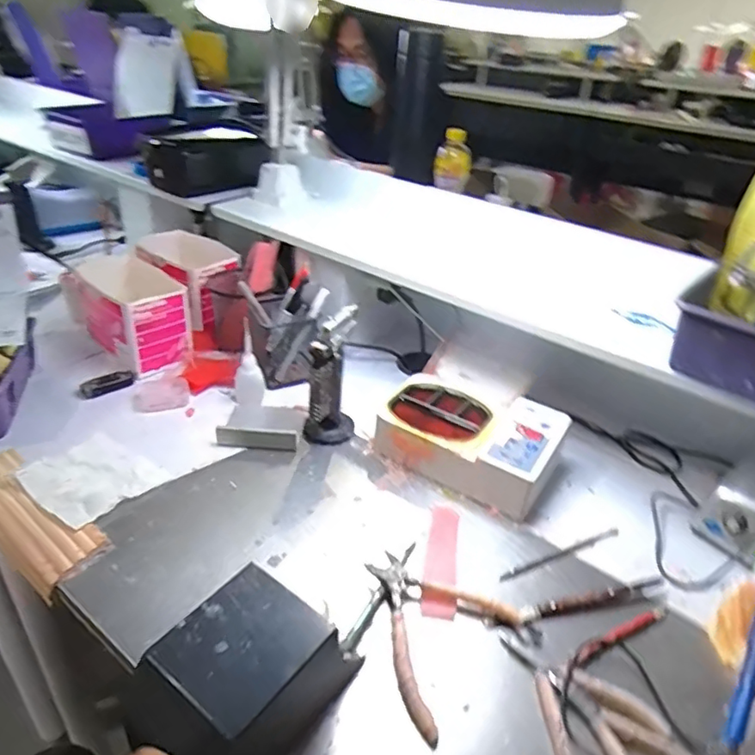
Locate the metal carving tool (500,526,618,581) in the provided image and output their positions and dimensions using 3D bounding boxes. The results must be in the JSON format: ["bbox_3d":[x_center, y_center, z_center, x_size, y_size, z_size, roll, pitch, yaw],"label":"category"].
[{"bbox_3d":[0.176,0.167,0.560,0.146,0.004,0.009,-11,36,-25],"label":"metal carving tool"}]

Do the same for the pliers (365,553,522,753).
[{"bbox_3d":[0.032,0.199,0.472,0.119,0.022,0.125,26,38,29],"label":"pliers"}]

